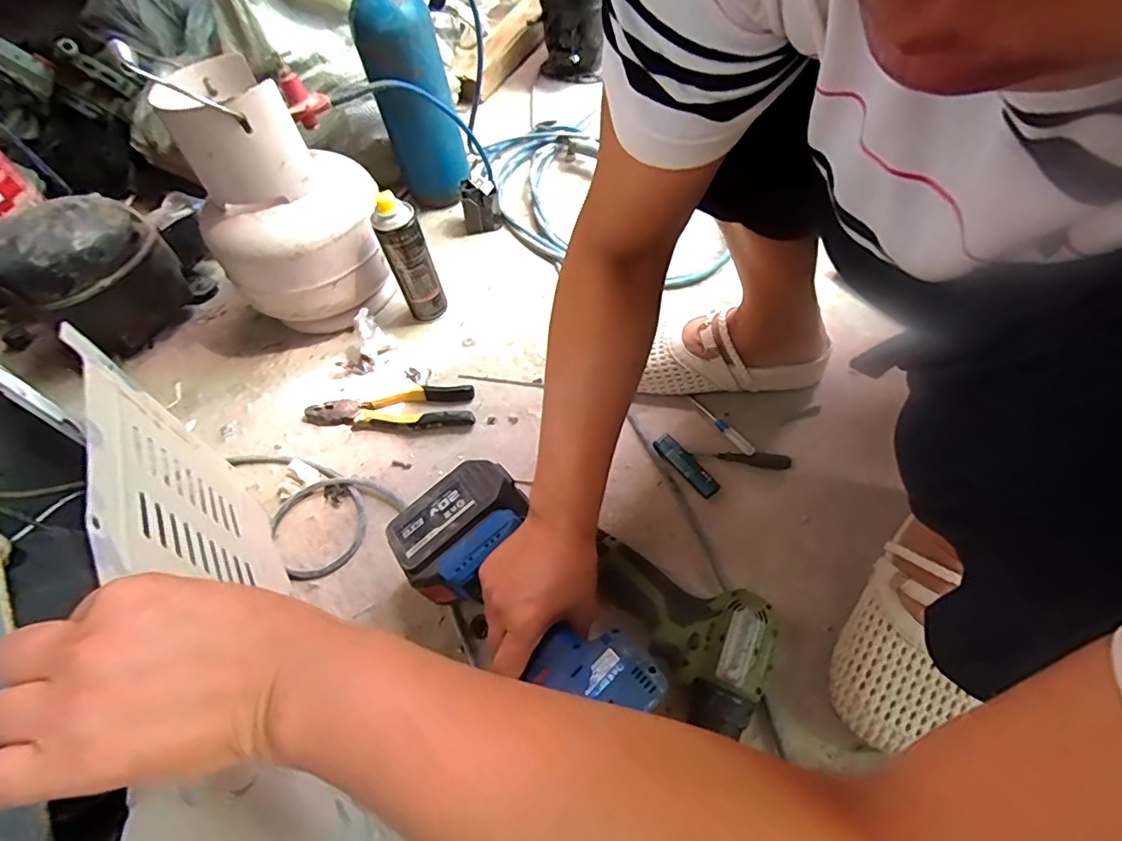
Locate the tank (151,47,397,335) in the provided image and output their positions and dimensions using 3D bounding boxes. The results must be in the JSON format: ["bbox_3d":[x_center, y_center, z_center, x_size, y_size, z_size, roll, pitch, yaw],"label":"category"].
[{"bbox_3d":[-0.325,-0.253,0.659,0.195,0.281,0.194,-30,58,-13],"label":"tank"}]

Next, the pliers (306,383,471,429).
[{"bbox_3d":[-0.204,-0.016,0.645,0.199,0.019,0.061,-4,56,3],"label":"pliers"}]

